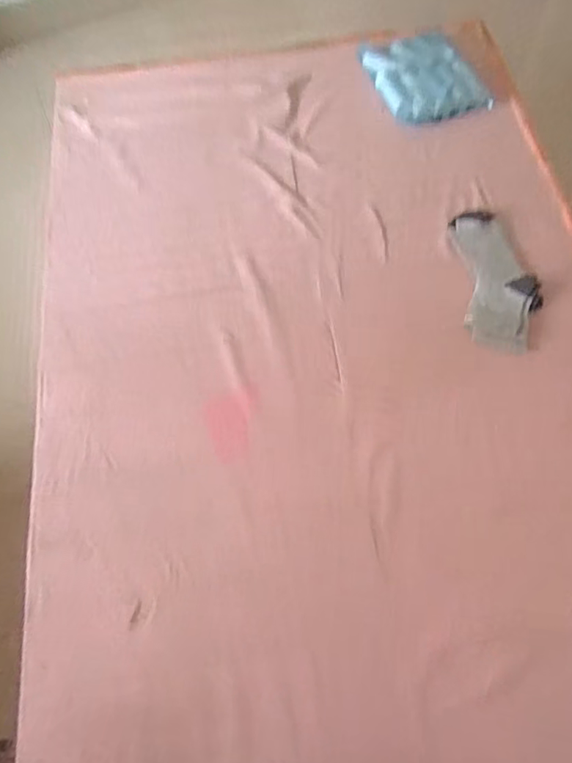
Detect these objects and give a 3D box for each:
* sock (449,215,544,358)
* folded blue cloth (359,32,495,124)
[{"bbox_3d":[0.362,-0.180,0.901,0.128,0.030,0.278,-2,66,2],"label":"sock"},{"bbox_3d":[0.277,-0.629,1.087,0.200,0.058,0.229,-19,67,-6],"label":"folded blue cloth"}]

